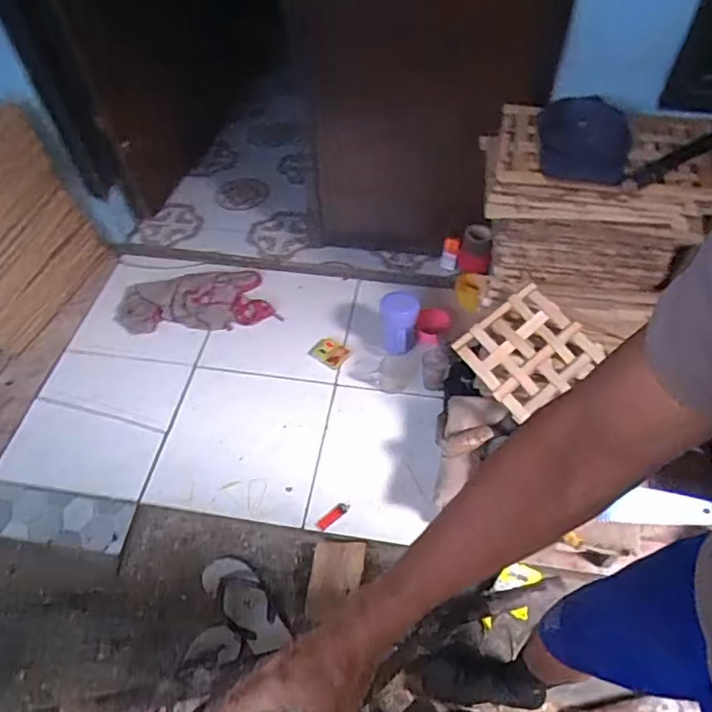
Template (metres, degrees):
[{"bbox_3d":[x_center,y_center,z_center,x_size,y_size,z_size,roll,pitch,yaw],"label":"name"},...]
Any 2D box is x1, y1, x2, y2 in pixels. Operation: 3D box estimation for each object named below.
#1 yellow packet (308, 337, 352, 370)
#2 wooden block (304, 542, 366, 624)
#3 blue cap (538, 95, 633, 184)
[{"bbox_3d":[-0.077,-0.014,1.527,0.107,0.020,0.080,24,57,19],"label":"yellow packet"},{"bbox_3d":[-0.045,0.491,1.207,0.113,0.018,0.169,4,53,5],"label":"wooden block"},{"bbox_3d":[0.466,-0.442,1.127,0.200,0.071,0.200,0,89,-1],"label":"blue cap"}]

